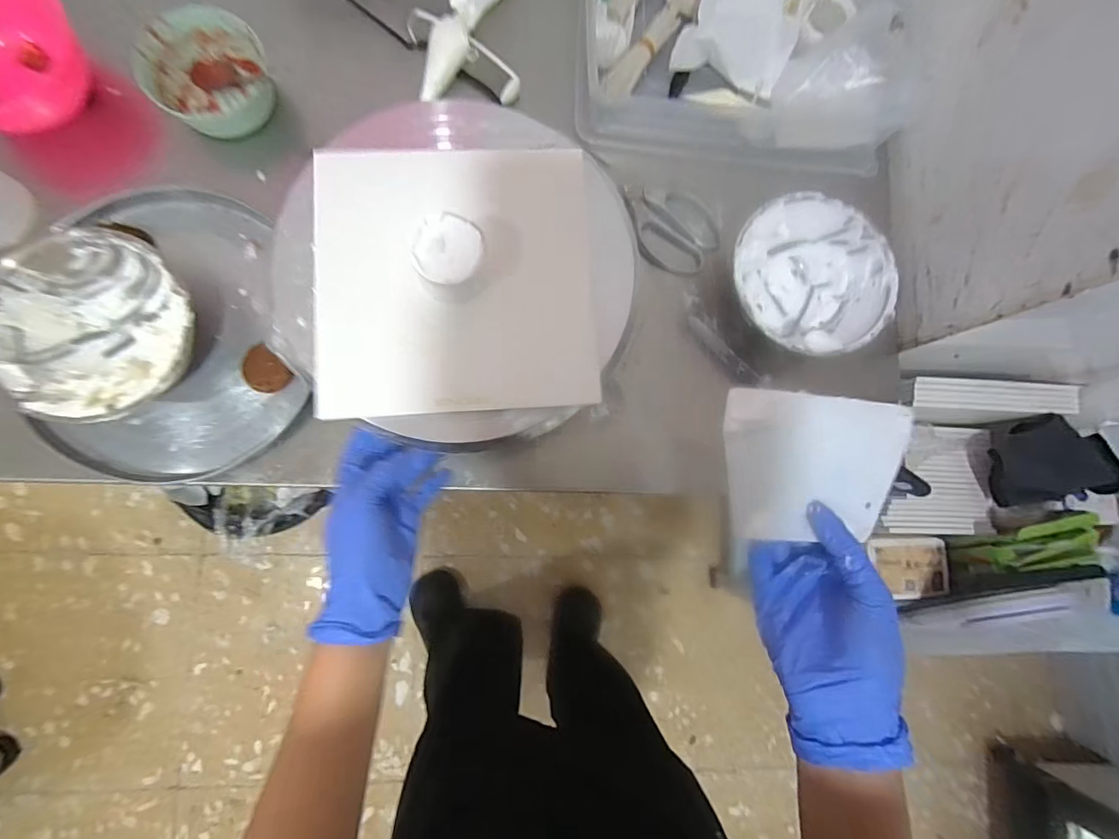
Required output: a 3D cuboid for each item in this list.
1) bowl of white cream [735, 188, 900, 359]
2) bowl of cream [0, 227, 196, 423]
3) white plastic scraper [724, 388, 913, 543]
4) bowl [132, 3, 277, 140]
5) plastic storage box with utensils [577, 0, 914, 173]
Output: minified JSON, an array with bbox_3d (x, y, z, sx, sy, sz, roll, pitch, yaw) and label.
[{"bbox_3d":[0.254,-0.144,0.534,0.156,0.073,0.162,1,83,-6],"label":"bowl of white cream"},{"bbox_3d":[-0.412,-0.079,0.458,0.150,0.067,0.153,1,83,-6],"label":"bowl of cream"},{"bbox_3d":[0.150,0.029,0.296,0.120,0.005,0.086,3,101,-12],"label":"white plastic scraper"},{"bbox_3d":[-0.363,-0.355,0.525,0.112,0.069,0.110,1,83,-6],"label":"bowl"},{"bbox_3d":[0.207,-0.457,0.570,0.367,0.087,0.304,3,83,-5],"label":"plastic storage box with utensils"}]

